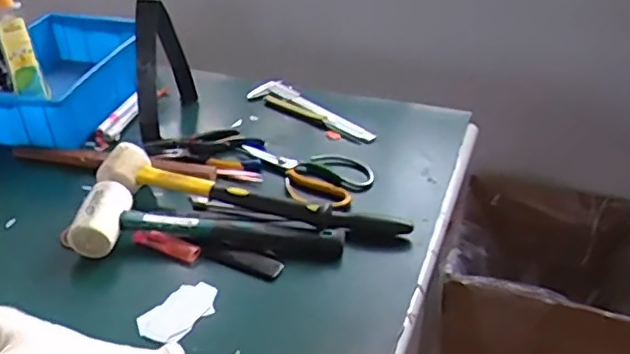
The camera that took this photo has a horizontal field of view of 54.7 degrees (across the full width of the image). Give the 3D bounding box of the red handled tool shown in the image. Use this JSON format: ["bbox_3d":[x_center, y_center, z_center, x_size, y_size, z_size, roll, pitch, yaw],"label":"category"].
[{"bbox_3d":[-0.115,0.079,0.637,0.166,0.013,0.027,7,35,12],"label":"red handled tool"}]

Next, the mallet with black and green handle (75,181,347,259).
[{"bbox_3d":[-0.118,0.048,0.651,0.298,0.046,0.076,1,34,3],"label":"mallet with black and green handle"}]

